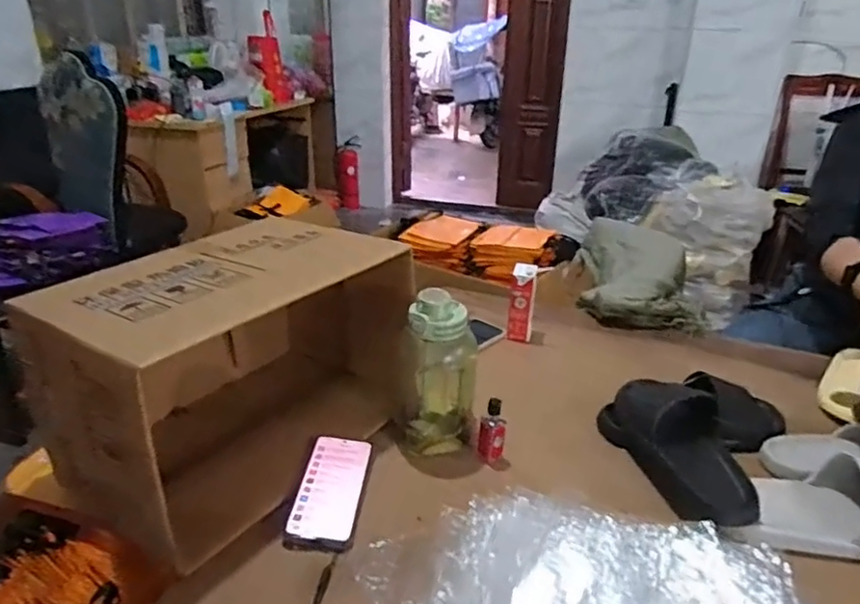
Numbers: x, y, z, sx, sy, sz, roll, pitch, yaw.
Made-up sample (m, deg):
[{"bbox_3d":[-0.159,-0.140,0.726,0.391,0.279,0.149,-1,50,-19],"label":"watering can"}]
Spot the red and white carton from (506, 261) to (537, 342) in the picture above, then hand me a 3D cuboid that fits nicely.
[{"bbox_3d":[0.174,0.012,1.135,0.051,0.155,0.053,4,25,7],"label":"red and white carton"}]

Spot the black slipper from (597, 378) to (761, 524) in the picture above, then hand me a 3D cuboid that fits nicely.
[{"bbox_3d":[0.317,0.181,0.788,0.113,0.073,0.236,-3,25,-7],"label":"black slipper"}]

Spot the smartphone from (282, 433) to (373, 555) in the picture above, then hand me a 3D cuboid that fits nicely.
[{"bbox_3d":[-0.120,0.223,0.742,0.076,0.018,0.169,3,25,4],"label":"smartphone"}]

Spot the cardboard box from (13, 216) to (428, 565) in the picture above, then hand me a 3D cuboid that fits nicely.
[{"bbox_3d":[-0.256,0.070,0.807,0.297,0.271,0.414,21,32,36],"label":"cardboard box"}]

